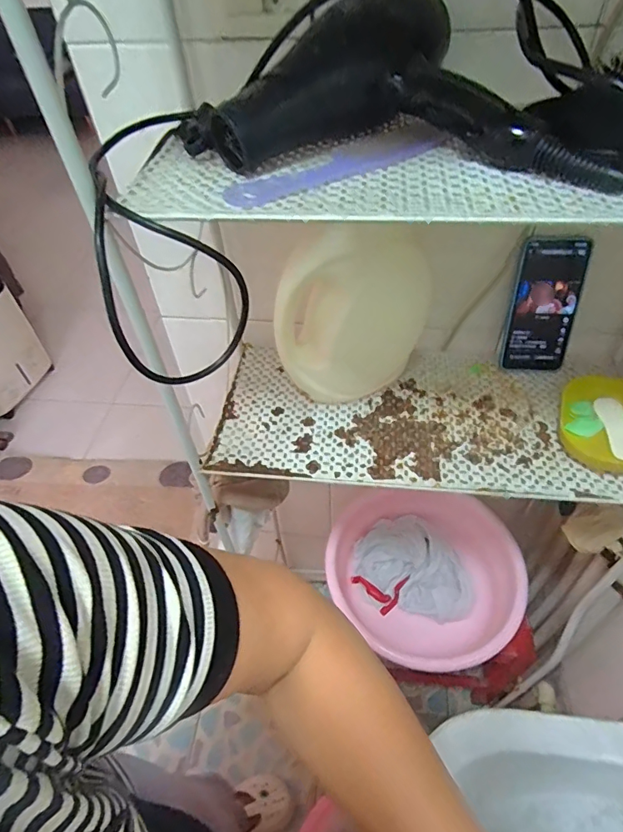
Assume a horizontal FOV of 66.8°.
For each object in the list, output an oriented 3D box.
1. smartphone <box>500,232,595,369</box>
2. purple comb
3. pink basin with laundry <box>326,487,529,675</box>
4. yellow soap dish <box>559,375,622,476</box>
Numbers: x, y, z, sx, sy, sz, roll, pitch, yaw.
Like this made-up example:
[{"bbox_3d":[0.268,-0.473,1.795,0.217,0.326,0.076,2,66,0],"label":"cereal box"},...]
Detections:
[{"bbox_3d":[0.305,-0.143,0.621,0.083,0.170,0.015,1,29,2],"label":"smartphone"},{"bbox_3d":[0.016,-0.199,0.378,0.193,0.007,0.049,-31,53,-22],"label":"purple comb"},{"bbox_3d":[0.228,0.291,0.927,0.349,0.137,0.303,31,57,27],"label":"pink basin with laundry"},{"bbox_3d":[0.360,0.009,0.566,0.109,0.026,0.133,10,50,12],"label":"yellow soap dish"}]

